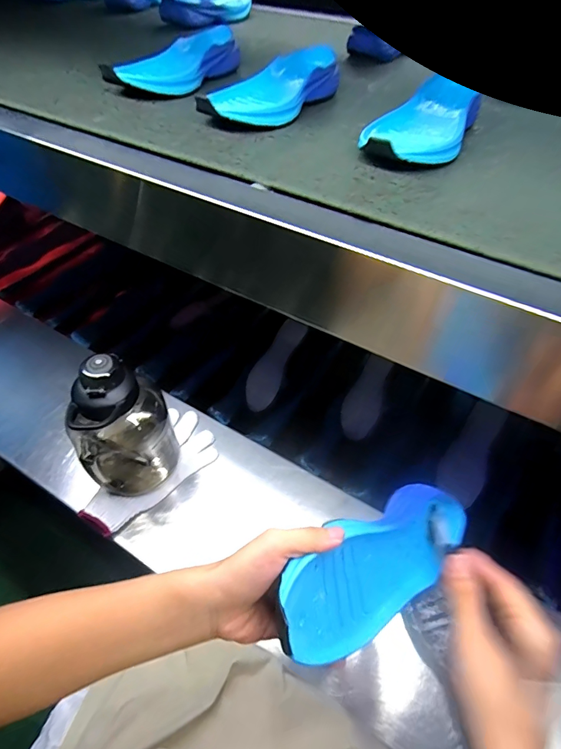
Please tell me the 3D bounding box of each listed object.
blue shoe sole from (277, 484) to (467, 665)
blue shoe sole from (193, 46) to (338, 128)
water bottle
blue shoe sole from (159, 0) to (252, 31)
[{"bbox_3d":[0.082,0.152,0.330,0.222,0.031,0.088,-19,95,-40],"label":"blue shoe sole"},{"bbox_3d":[-0.008,-0.352,0.494,0.084,0.044,0.218,28,55,18],"label":"blue shoe sole"},{"bbox_3d":[-0.209,0.079,0.545,0.119,0.216,0.096,-20,55,-18],"label":"water bottle"},{"bbox_3d":[-0.124,-0.742,0.816,0.089,0.046,0.221,33,57,21],"label":"blue shoe sole"}]

